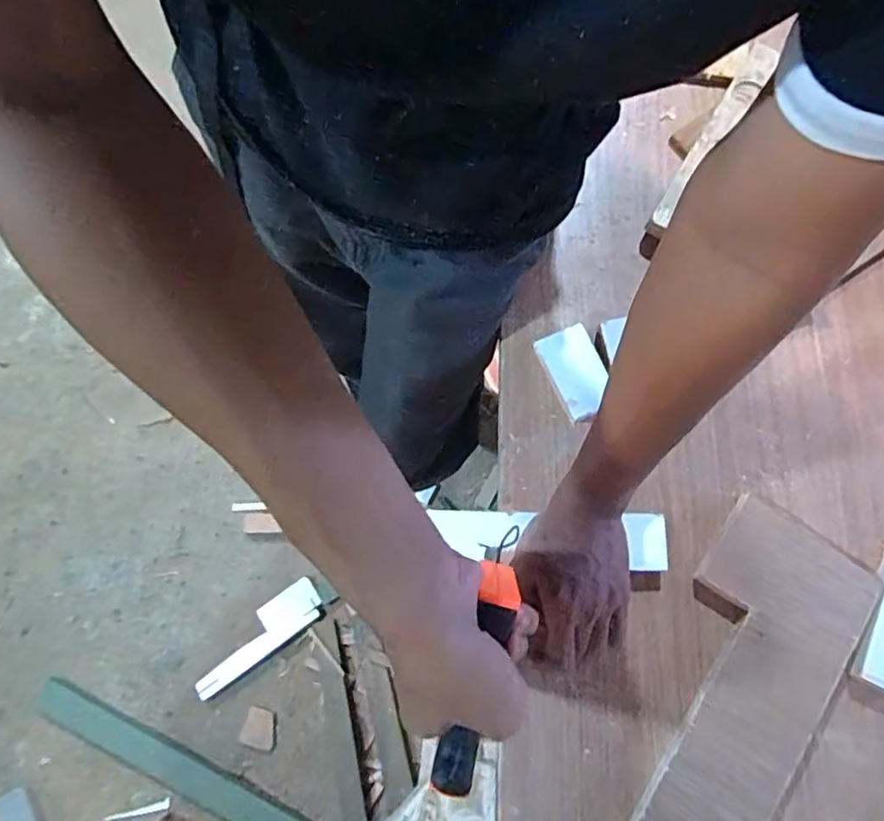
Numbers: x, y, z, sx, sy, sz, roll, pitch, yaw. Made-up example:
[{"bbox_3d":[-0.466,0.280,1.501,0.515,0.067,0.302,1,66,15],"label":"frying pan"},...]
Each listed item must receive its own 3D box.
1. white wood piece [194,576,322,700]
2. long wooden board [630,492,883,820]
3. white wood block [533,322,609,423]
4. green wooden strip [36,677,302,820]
[{"bbox_3d":[-0.359,0.439,1.176,0.277,0.034,0.088,-35,77,-8],"label":"white wood piece"},{"bbox_3d":[0.231,0.221,0.473,0.121,0.023,0.291,32,77,9],"label":"long wooden board"},{"bbox_3d":[0.119,-0.034,0.545,0.047,0.022,0.080,-21,75,-5],"label":"white wood block"},{"bbox_3d":[-0.467,0.667,1.111,0.623,0.031,0.061,25,76,7],"label":"green wooden strip"}]

